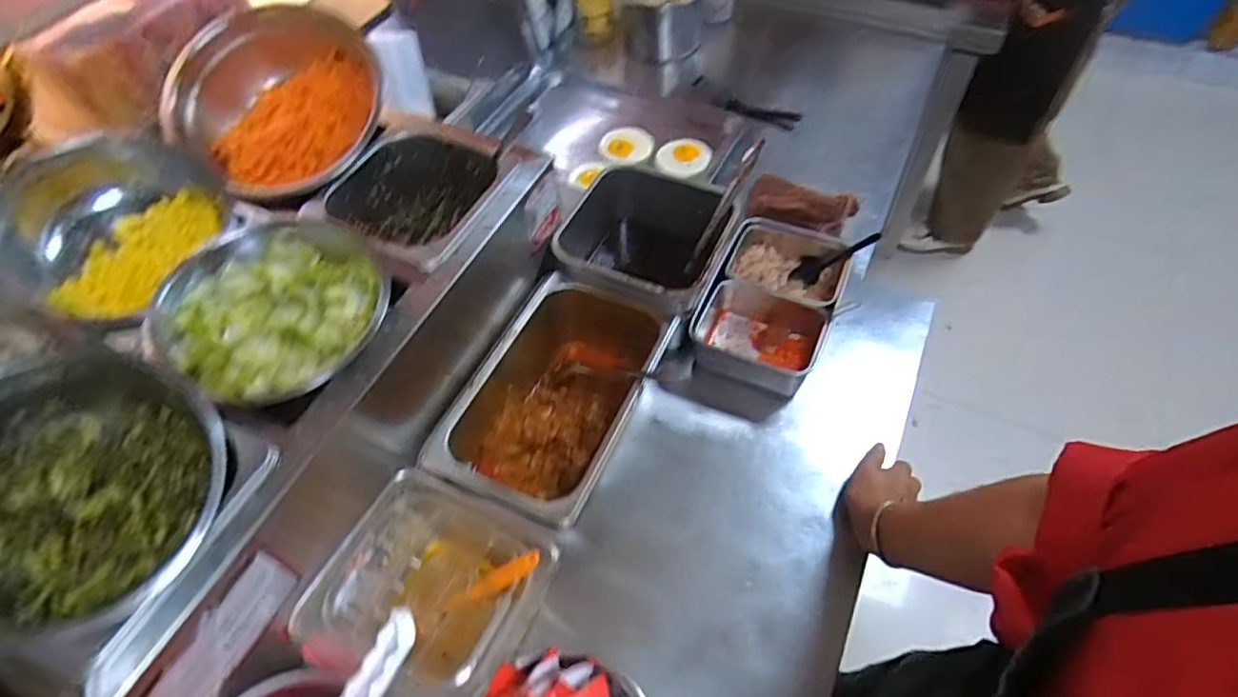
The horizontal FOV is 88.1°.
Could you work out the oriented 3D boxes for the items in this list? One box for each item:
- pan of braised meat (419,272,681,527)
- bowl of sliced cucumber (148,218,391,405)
[{"bbox_3d":[-0.063,0.062,0.685,0.169,0.111,0.259,19,58,17],"label":"pan of braised meat"},{"bbox_3d":[-0.284,-0.035,0.531,0.167,0.059,0.177,-2,55,3],"label":"bowl of sliced cucumber"}]

